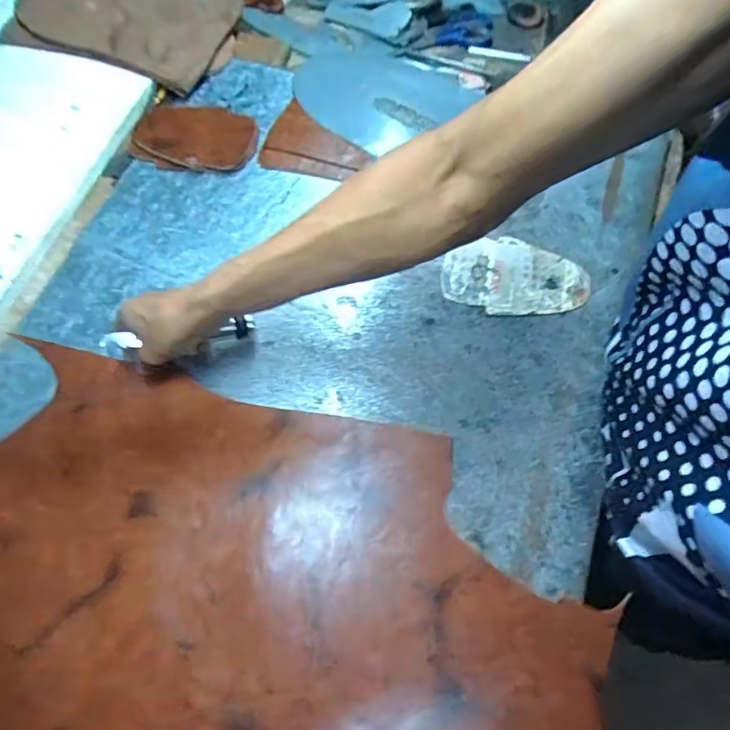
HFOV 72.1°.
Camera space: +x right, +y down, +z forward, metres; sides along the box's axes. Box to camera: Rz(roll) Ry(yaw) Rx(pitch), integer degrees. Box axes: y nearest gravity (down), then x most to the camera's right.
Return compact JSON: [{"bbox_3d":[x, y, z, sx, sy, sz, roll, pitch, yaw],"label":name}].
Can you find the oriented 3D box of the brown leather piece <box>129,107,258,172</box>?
[{"bbox_3d":[-0.221,-0.298,0.653,0.157,0.017,0.108,4,67,5],"label":"brown leather piece"}]

